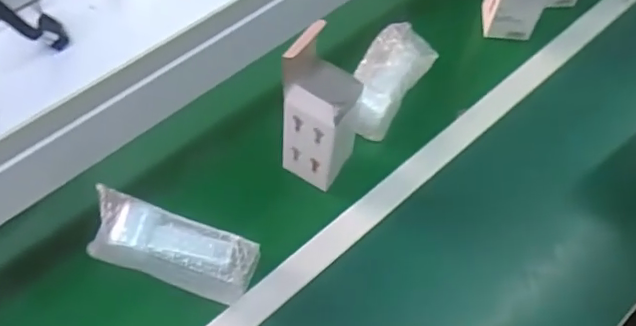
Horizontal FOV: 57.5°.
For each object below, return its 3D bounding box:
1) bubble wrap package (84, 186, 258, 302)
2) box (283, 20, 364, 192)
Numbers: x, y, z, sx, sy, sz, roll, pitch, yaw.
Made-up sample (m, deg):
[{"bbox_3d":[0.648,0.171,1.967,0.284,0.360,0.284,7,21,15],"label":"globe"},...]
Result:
[{"bbox_3d":[-0.179,0.108,0.714,0.213,0.061,0.078,18,60,8],"label":"bubble wrap package"},{"bbox_3d":[0.007,-0.066,0.708,0.069,0.216,0.083,32,63,16],"label":"box"}]

